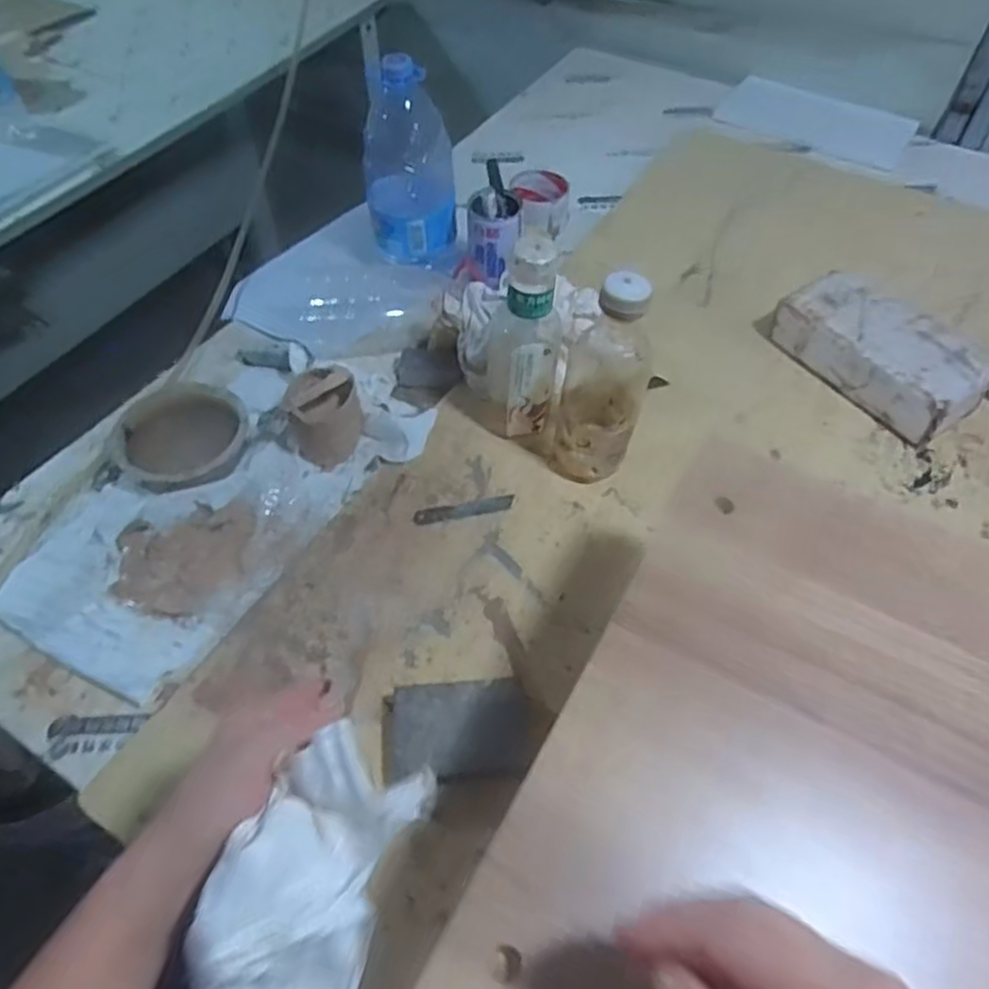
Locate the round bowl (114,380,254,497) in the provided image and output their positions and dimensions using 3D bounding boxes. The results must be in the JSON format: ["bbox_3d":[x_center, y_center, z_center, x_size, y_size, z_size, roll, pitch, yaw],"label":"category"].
[{"bbox_3d":[-0.303,-0.058,0.698,0.116,0.032,0.111,1,54,-1],"label":"round bowl"}]

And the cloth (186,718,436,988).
[{"bbox_3d":[-0.092,0.193,0.347,0.076,0.067,0.138,19,55,12],"label":"cloth"}]

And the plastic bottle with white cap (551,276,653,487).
[{"bbox_3d":[0.091,-0.094,0.624,0.080,0.208,0.066,14,54,8],"label":"plastic bottle with white cap"}]

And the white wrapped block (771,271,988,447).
[{"bbox_3d":[0.410,-0.153,0.768,0.119,0.066,0.212,-26,59,-20],"label":"white wrapped block"}]

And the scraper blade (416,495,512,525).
[{"bbox_3d":[-0.028,0.014,0.671,0.095,0.004,0.016,-11,55,-10],"label":"scraper blade"}]

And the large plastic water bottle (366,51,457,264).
[{"bbox_3d":[-0.096,-0.357,0.809,0.083,0.222,0.081,35,60,23],"label":"large plastic water bottle"}]

